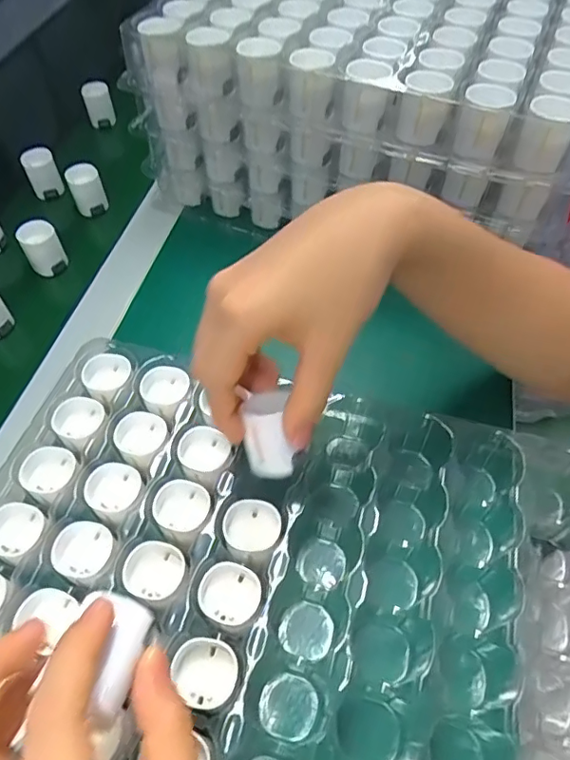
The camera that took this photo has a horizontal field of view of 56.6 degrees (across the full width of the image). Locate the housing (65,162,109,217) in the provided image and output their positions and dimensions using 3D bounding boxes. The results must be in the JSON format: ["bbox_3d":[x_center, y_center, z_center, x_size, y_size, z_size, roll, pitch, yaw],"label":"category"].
[{"bbox_3d":[-0.185,-0.177,0.497,0.029,0.043,0.029,0,54,0],"label":"housing"}]

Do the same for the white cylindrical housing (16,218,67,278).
[{"bbox_3d":[-0.206,-0.112,0.451,0.029,0.040,0.029,0,54,0],"label":"white cylindrical housing"}]

